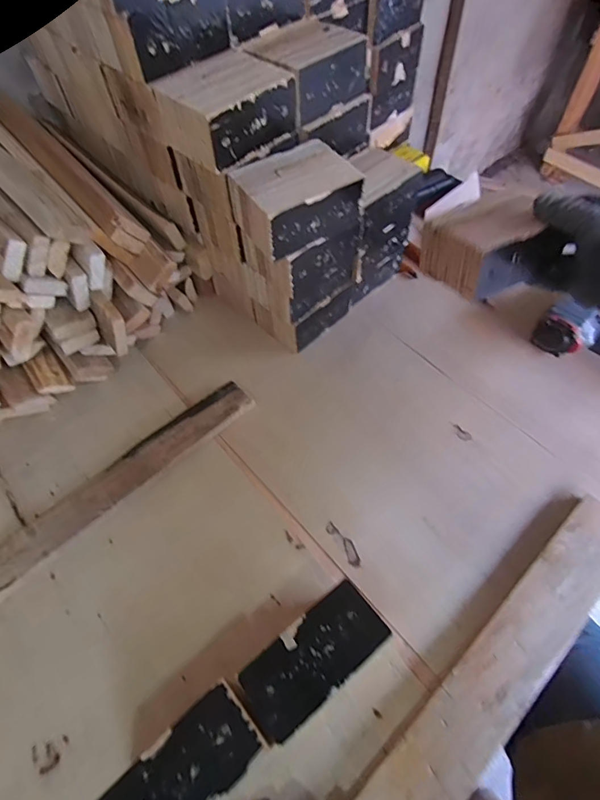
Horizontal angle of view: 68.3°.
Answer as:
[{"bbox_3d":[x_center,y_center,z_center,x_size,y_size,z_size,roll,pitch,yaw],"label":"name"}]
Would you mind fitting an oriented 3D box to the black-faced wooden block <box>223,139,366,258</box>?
[{"bbox_3d":[-0.004,-0.224,0.494,0.126,0.065,0.088,-27,59,-15],"label":"black-faced wooden block"}]

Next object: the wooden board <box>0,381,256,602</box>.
[{"bbox_3d":[-0.205,0.089,0.531,0.347,0.016,0.056,-39,62,-21],"label":"wooden board"}]

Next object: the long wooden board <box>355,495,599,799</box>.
[{"bbox_3d":[0.107,0.310,0.366,0.642,0.029,0.063,-38,62,-22],"label":"long wooden board"}]

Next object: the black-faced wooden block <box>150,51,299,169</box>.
[{"bbox_3d":[-0.086,-0.324,0.490,0.125,0.062,0.114,-38,62,-21],"label":"black-faced wooden block"}]

